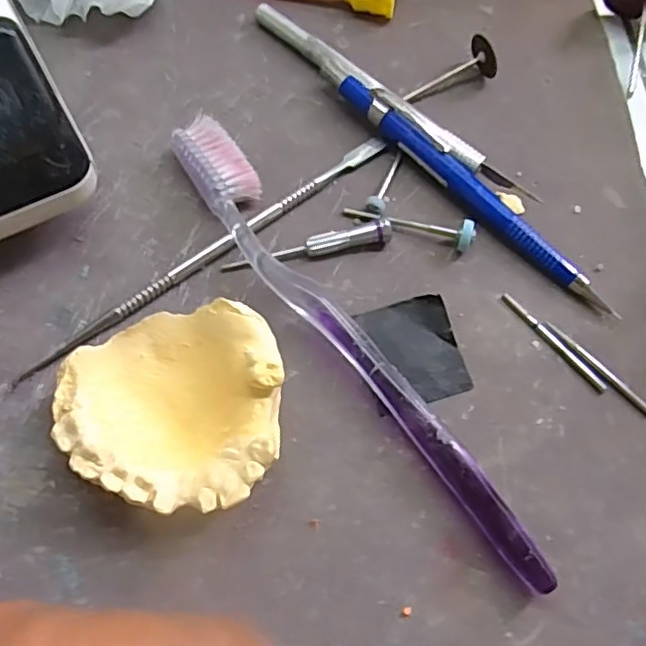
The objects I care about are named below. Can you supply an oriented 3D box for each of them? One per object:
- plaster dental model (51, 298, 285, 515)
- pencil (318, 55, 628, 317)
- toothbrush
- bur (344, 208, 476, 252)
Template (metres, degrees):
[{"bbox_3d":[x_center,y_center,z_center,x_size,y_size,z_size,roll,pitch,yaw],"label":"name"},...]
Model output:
[{"bbox_3d":[-0.043,0.026,0.177,0.061,0.023,0.057,-7,68,-6],"label":"plaster dental model"},{"bbox_3d":[0.050,-0.051,0.220,0.134,0.012,0.011,43,72,13],"label":"pencil"},{"bbox_3d":[0.004,0.003,0.194,0.021,0.013,0.184,-30,72,-14],"label":"toothbrush"},{"bbox_3d":[0.030,-0.036,0.214,0.046,0.010,0.009,19,68,5],"label":"bur"}]

